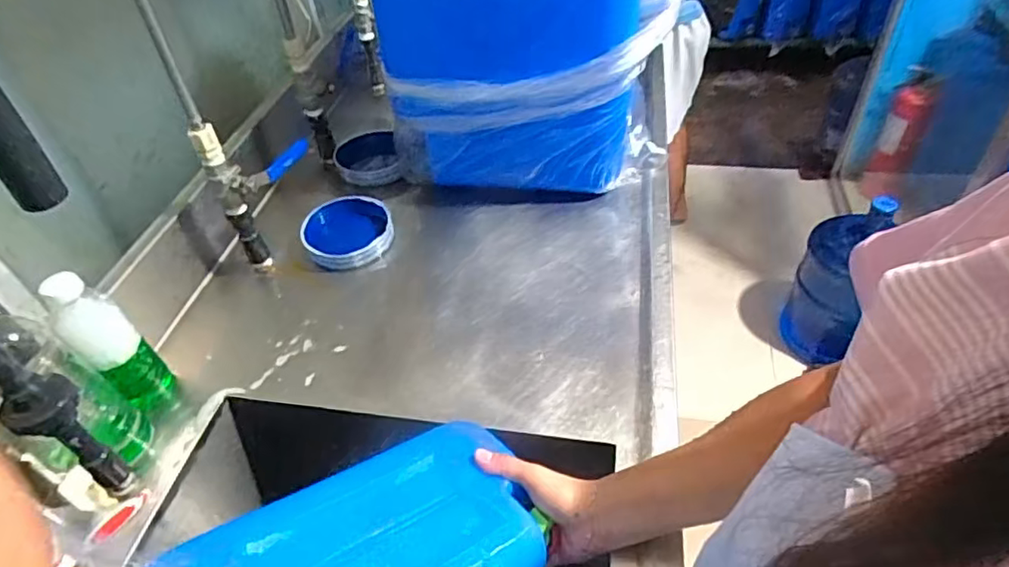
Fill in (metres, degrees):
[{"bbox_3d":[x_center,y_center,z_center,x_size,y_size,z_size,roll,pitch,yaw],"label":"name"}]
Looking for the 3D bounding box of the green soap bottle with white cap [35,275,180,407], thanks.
[{"bbox_3d":[-0.393,0.063,0.595,0.052,0.171,0.059,28,53,30],"label":"green soap bottle with white cap"}]

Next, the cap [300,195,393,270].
[{"bbox_3d":[-0.210,-0.072,0.805,0.118,0.031,0.117,-4,44,3],"label":"cap"}]

